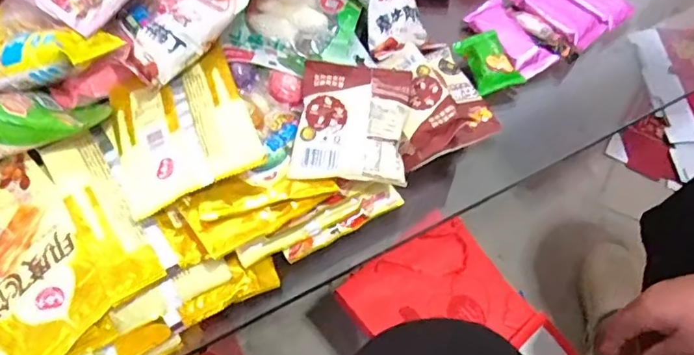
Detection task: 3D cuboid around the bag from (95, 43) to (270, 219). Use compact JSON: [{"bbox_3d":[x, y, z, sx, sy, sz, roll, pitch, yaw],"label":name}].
[{"bbox_3d":[-0.132,-0.039,0.397,0.112,0.024,0.125,-24,63,-12],"label":"bag"}]

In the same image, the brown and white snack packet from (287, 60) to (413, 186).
[{"bbox_3d":[0.005,-0.047,0.410,0.086,0.022,0.099,4,61,4],"label":"brown and white snack packet"}]

